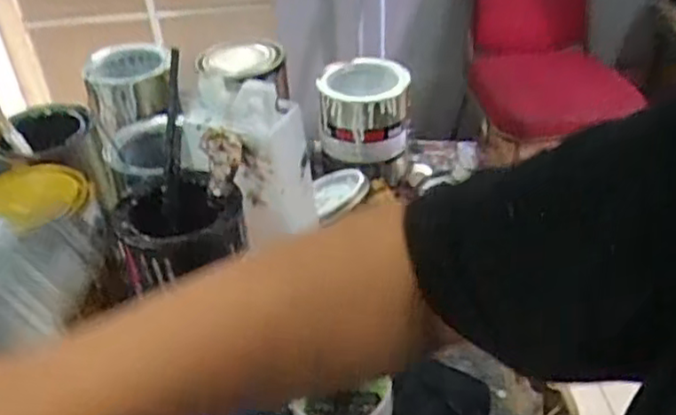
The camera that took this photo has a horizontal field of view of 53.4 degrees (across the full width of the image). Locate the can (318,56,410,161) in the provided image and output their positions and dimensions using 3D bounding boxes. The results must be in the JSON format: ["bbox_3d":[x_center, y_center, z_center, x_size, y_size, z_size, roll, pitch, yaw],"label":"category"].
[{"bbox_3d":[0.032,-0.117,0.824,0.108,0.104,0.115,-1,35,1],"label":"can"}]

